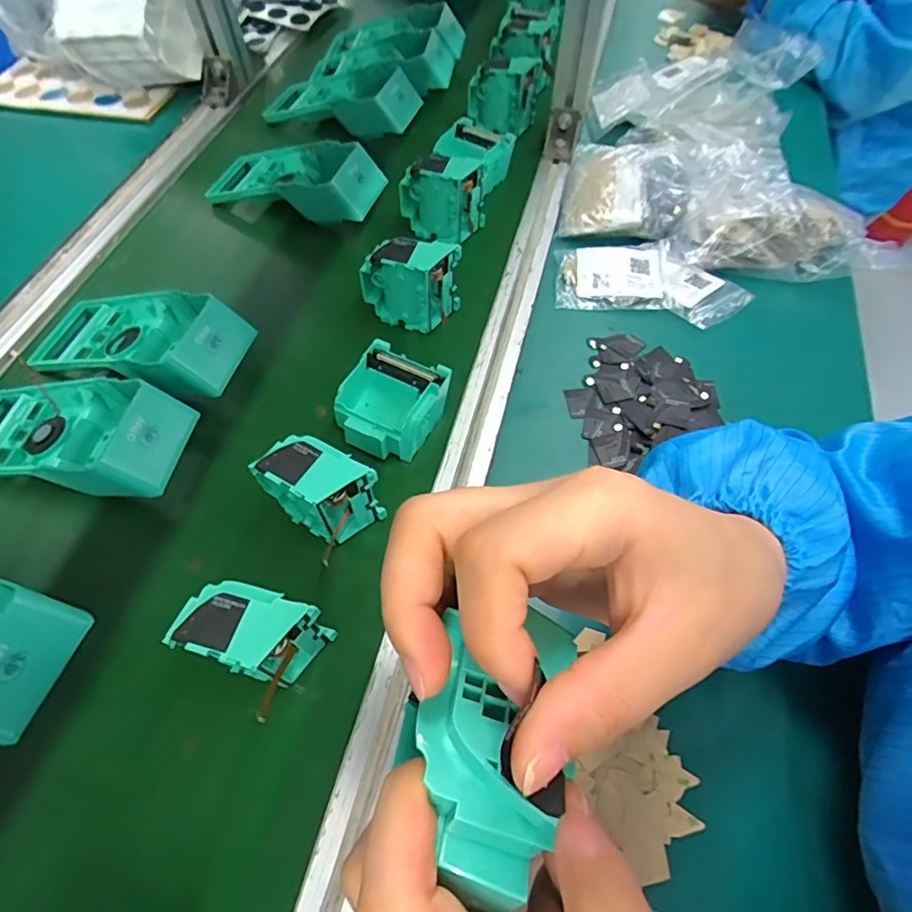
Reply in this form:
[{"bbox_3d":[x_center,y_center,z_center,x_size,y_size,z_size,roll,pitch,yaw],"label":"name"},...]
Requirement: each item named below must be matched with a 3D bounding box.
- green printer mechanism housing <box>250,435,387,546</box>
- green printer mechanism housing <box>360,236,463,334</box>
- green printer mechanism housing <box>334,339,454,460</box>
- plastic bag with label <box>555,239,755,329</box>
[{"bbox_3d":[-0.093,0.026,0.371,0.072,0.079,0.043,29,64,15],"label":"green printer mechanism housing"},{"bbox_3d":[-0.040,-0.154,0.476,0.080,0.075,0.034,11,60,6],"label":"green printer mechanism housing"},{"bbox_3d":[-0.056,-0.043,0.433,0.082,0.036,0.080,24,63,13],"label":"green printer mechanism housing"},{"bbox_3d":[0.190,-0.170,0.514,0.178,0.017,0.084,11,60,6],"label":"plastic bag with label"}]

